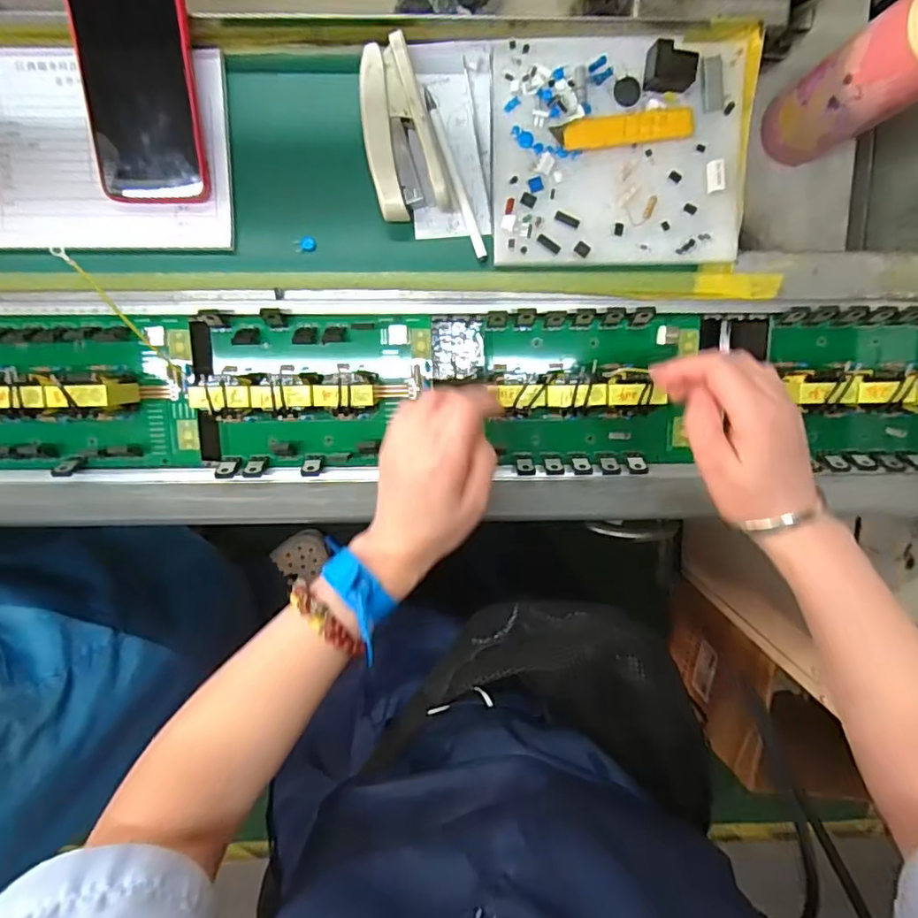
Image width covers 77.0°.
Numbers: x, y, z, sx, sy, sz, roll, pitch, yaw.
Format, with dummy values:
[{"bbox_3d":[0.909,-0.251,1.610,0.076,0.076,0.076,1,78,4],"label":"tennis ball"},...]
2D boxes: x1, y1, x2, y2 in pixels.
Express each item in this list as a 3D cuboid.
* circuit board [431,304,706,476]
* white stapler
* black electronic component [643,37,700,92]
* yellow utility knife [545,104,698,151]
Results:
[{"bbox_3d":[0.109,-0.052,0.459,0.168,0.063,0.129,0,100,1],"label":"circuit board"},{"bbox_3d":[-0.044,-0.238,0.422,0.053,0.025,0.113,-14,99,3],"label":"white stapler"},{"bbox_3d":[0.151,-0.277,0.410,0.036,0.016,0.026,15,100,-2],"label":"black electronic component"},{"bbox_3d":[0.122,-0.243,0.425,0.101,0.004,0.022,-7,100,2],"label":"yellow utility knife"}]

